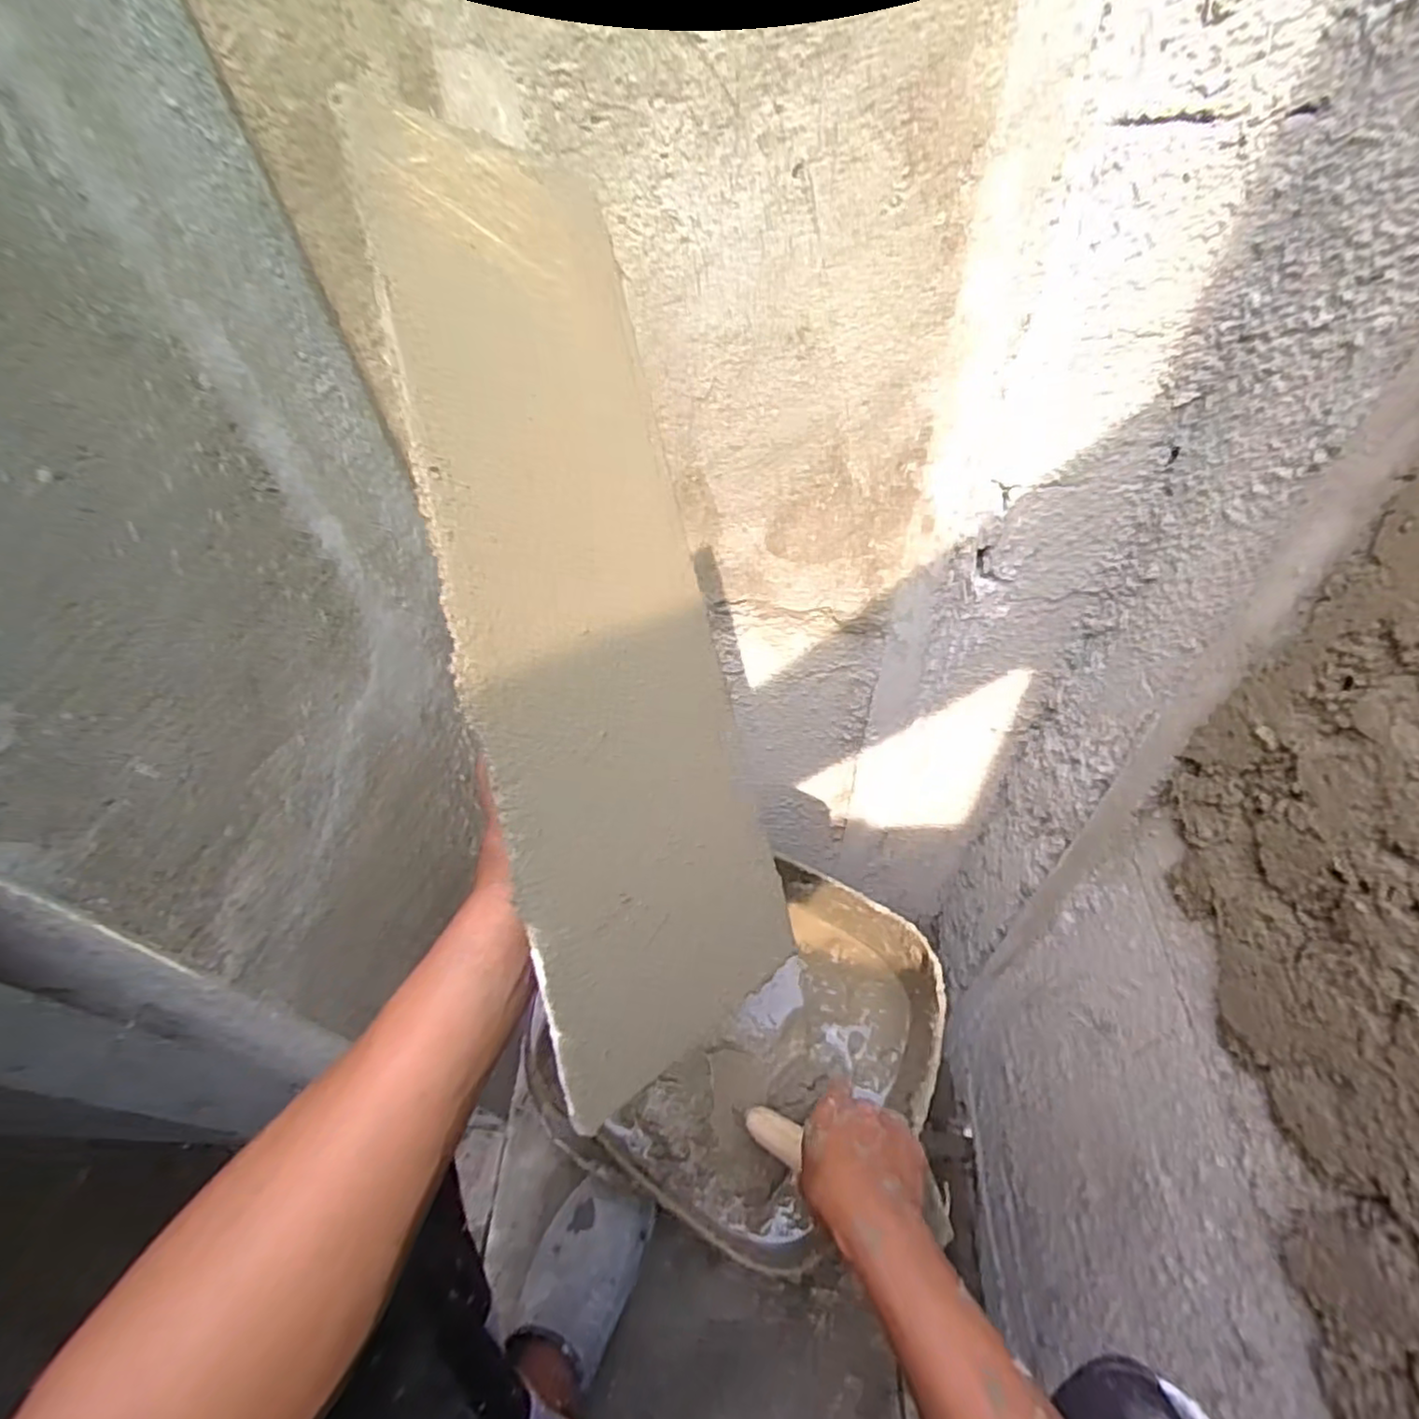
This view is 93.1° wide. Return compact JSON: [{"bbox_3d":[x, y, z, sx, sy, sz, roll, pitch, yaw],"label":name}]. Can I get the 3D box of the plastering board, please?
[{"bbox_3d":[-0.053,-0.039,0.333,0.009,0.431,0.153,-6,9,44],"label":"plastering board"}]

